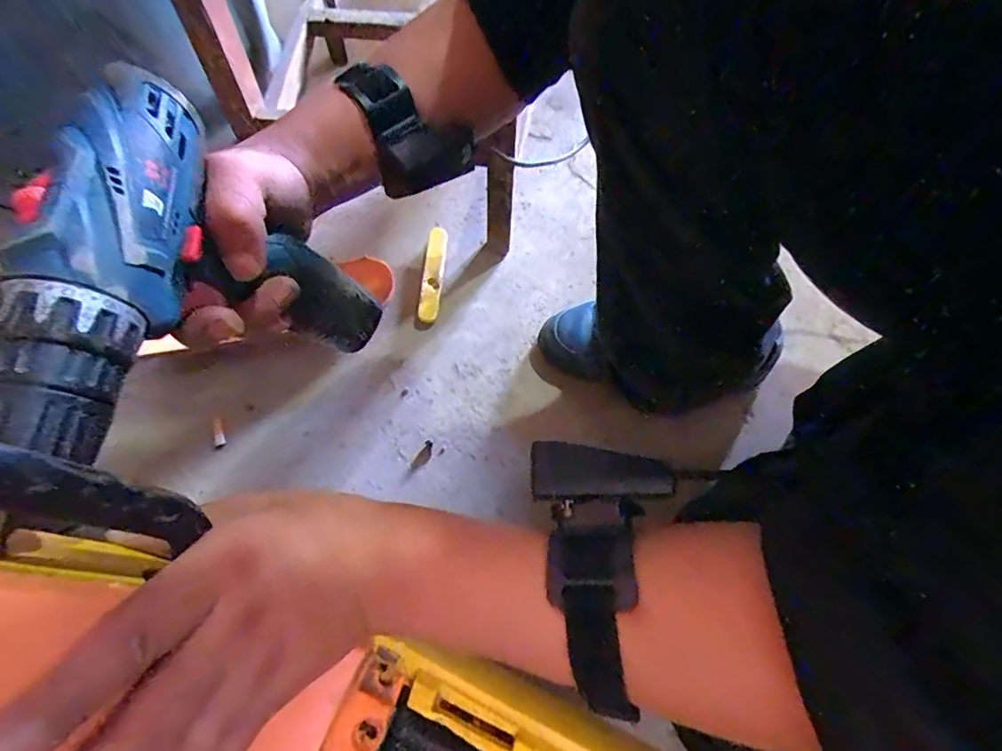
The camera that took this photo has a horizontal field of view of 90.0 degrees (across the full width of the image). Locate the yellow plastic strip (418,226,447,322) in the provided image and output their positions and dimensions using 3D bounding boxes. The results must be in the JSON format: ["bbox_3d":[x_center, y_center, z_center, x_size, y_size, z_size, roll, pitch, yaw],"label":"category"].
[{"bbox_3d":[-0.091,-0.142,0.682,0.026,0.010,0.154,8,61,-9],"label":"yellow plastic strip"}]

